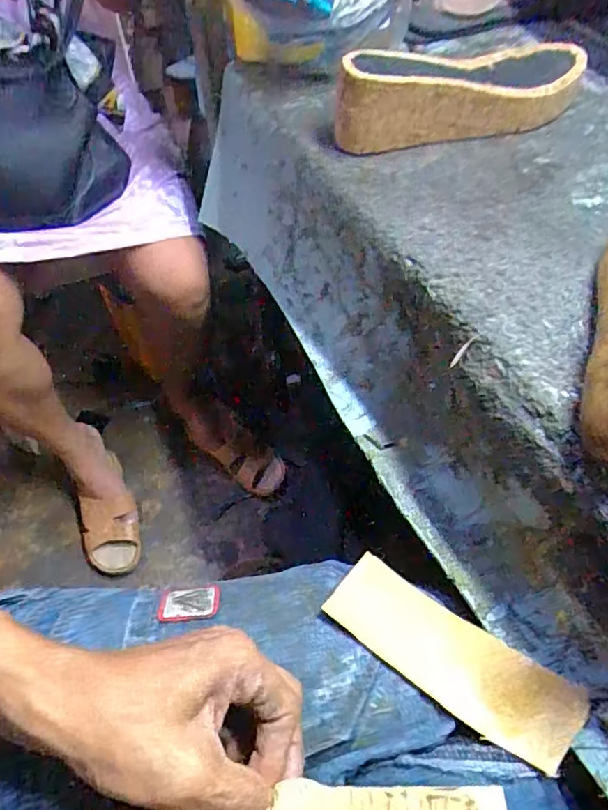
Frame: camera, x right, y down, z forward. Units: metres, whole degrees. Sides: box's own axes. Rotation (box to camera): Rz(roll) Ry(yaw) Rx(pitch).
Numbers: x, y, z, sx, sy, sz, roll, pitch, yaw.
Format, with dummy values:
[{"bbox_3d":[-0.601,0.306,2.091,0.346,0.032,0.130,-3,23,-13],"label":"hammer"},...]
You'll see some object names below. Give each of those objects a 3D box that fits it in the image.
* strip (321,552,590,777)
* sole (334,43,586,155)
[{"bbox_3d":[0.089,0.154,0.339,0.152,0.012,0.051,30,61,20],"label":"strip"},{"bbox_3d":[0.129,-0.256,0.444,0.225,0.062,0.072,-21,58,-13],"label":"sole"}]

